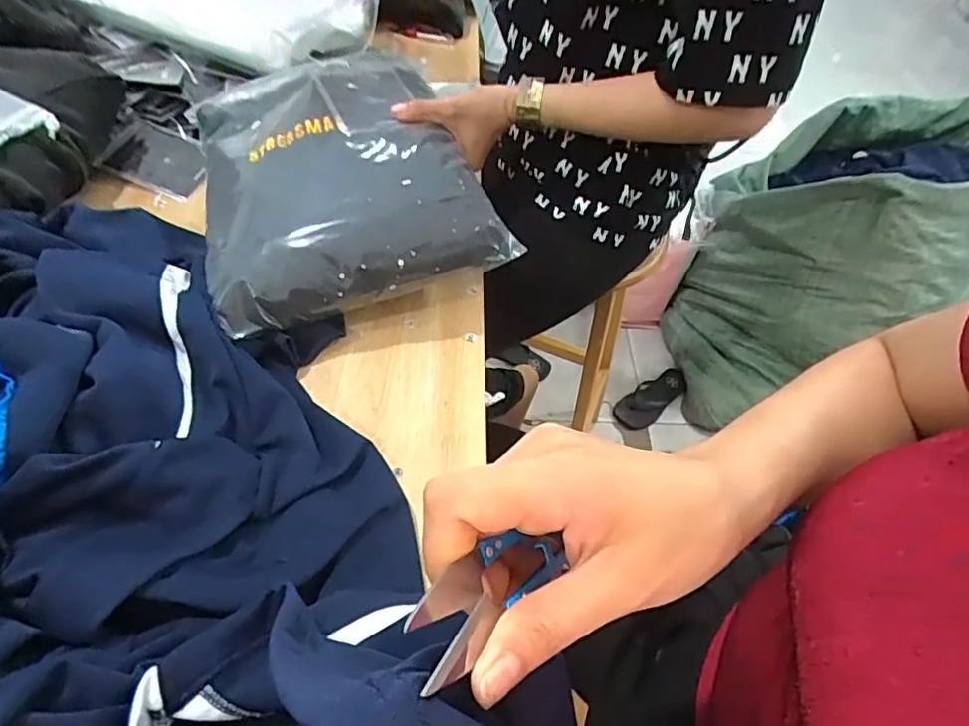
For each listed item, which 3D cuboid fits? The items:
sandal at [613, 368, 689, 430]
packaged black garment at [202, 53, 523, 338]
[{"bbox_3d":[0.428,0.086,1.470,0.224,0.052,0.092,-32,62,-25],"label":"sandal"},{"bbox_3d":[-0.150,-0.204,0.573,0.248,0.072,0.340,-13,56,-14],"label":"packaged black garment"}]

